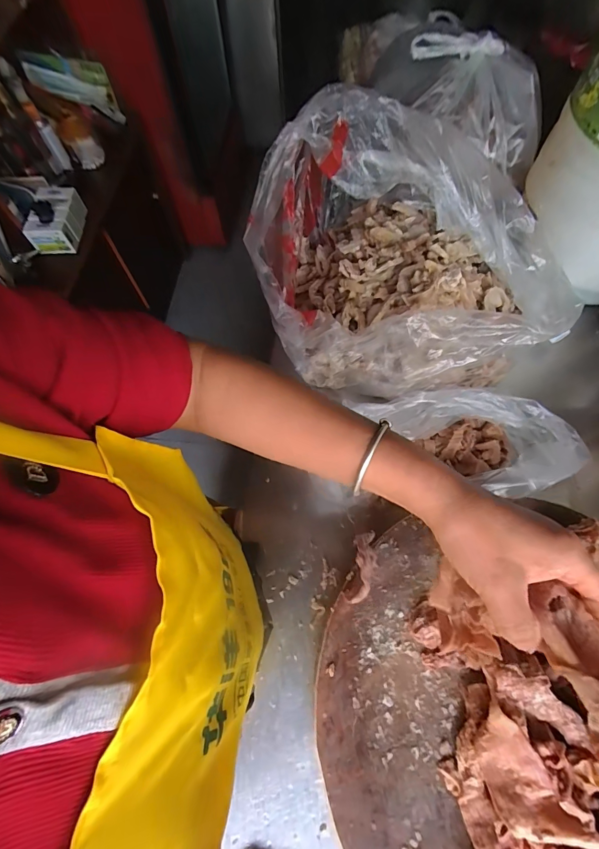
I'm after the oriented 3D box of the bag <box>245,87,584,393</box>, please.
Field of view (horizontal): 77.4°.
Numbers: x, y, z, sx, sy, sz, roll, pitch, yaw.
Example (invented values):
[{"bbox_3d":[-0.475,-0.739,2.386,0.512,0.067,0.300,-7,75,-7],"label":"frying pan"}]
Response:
[{"bbox_3d":[0.140,-0.264,0.558,0.405,0.212,0.401,-13,68,-3],"label":"bag"}]

